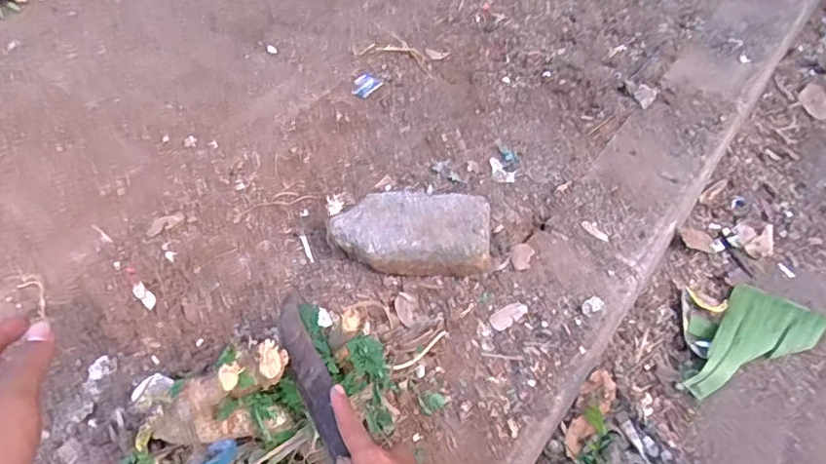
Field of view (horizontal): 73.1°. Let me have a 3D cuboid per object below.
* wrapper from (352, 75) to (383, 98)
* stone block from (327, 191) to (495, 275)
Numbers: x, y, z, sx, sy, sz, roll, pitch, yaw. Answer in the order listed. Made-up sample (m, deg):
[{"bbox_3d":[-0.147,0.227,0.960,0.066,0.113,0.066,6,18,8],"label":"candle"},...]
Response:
[{"bbox_3d":[-0.090,-0.269,1.027,0.054,0.009,0.051,35,59,27],"label":"wrapper"},{"bbox_3d":[-0.001,0.002,0.726,0.200,0.066,0.100,6,50,8],"label":"stone block"}]

